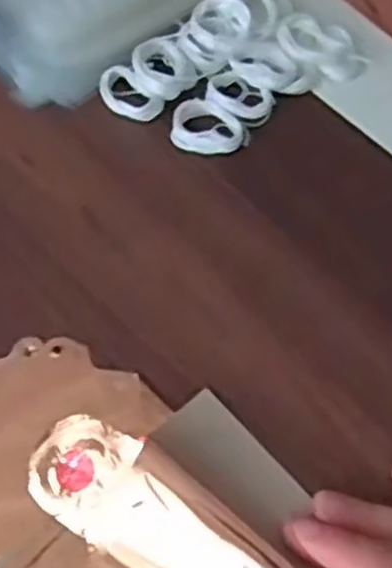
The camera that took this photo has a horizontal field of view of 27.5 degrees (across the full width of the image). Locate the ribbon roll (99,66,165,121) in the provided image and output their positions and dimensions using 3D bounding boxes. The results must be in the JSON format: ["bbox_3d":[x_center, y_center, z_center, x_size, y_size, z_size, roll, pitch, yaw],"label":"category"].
[{"bbox_3d":[-0.035,-0.098,0.419,0.021,0.008,0.037,-37,64,-19],"label":"ribbon roll"}]

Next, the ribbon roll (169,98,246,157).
[{"bbox_3d":[0.006,-0.079,0.408,0.037,0.007,0.030,7,59,6],"label":"ribbon roll"}]

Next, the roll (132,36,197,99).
[{"bbox_3d":[-0.018,-0.115,0.425,0.030,0.010,0.037,-32,63,-16],"label":"roll"}]

